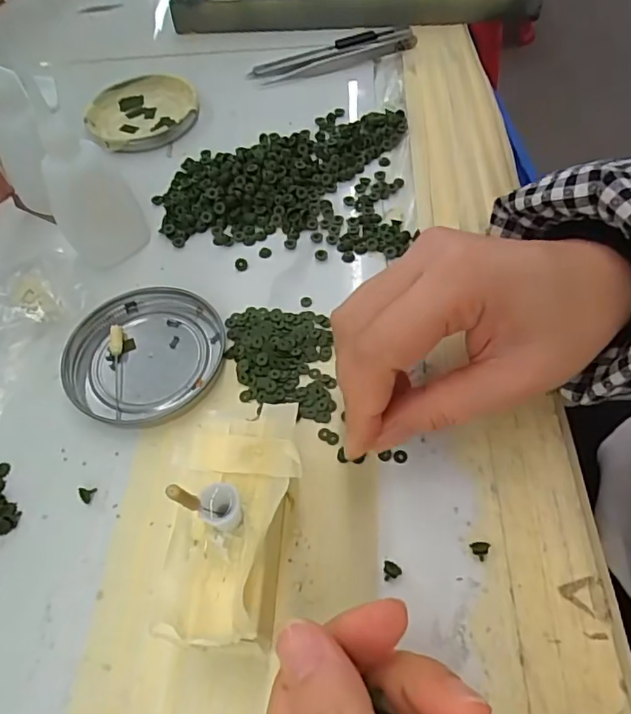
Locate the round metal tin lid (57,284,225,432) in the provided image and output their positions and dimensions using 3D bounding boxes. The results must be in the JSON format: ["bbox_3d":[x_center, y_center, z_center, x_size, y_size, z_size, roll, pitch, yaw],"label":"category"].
[{"bbox_3d":[-0.086,-0.003,0.272,0.073,0.008,0.079,-2,56,3],"label":"round metal tin lid"}]

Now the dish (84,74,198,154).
[{"bbox_3d":[-0.125,-0.176,0.390,0.077,0.012,0.075,-2,56,3],"label":"dish"}]

